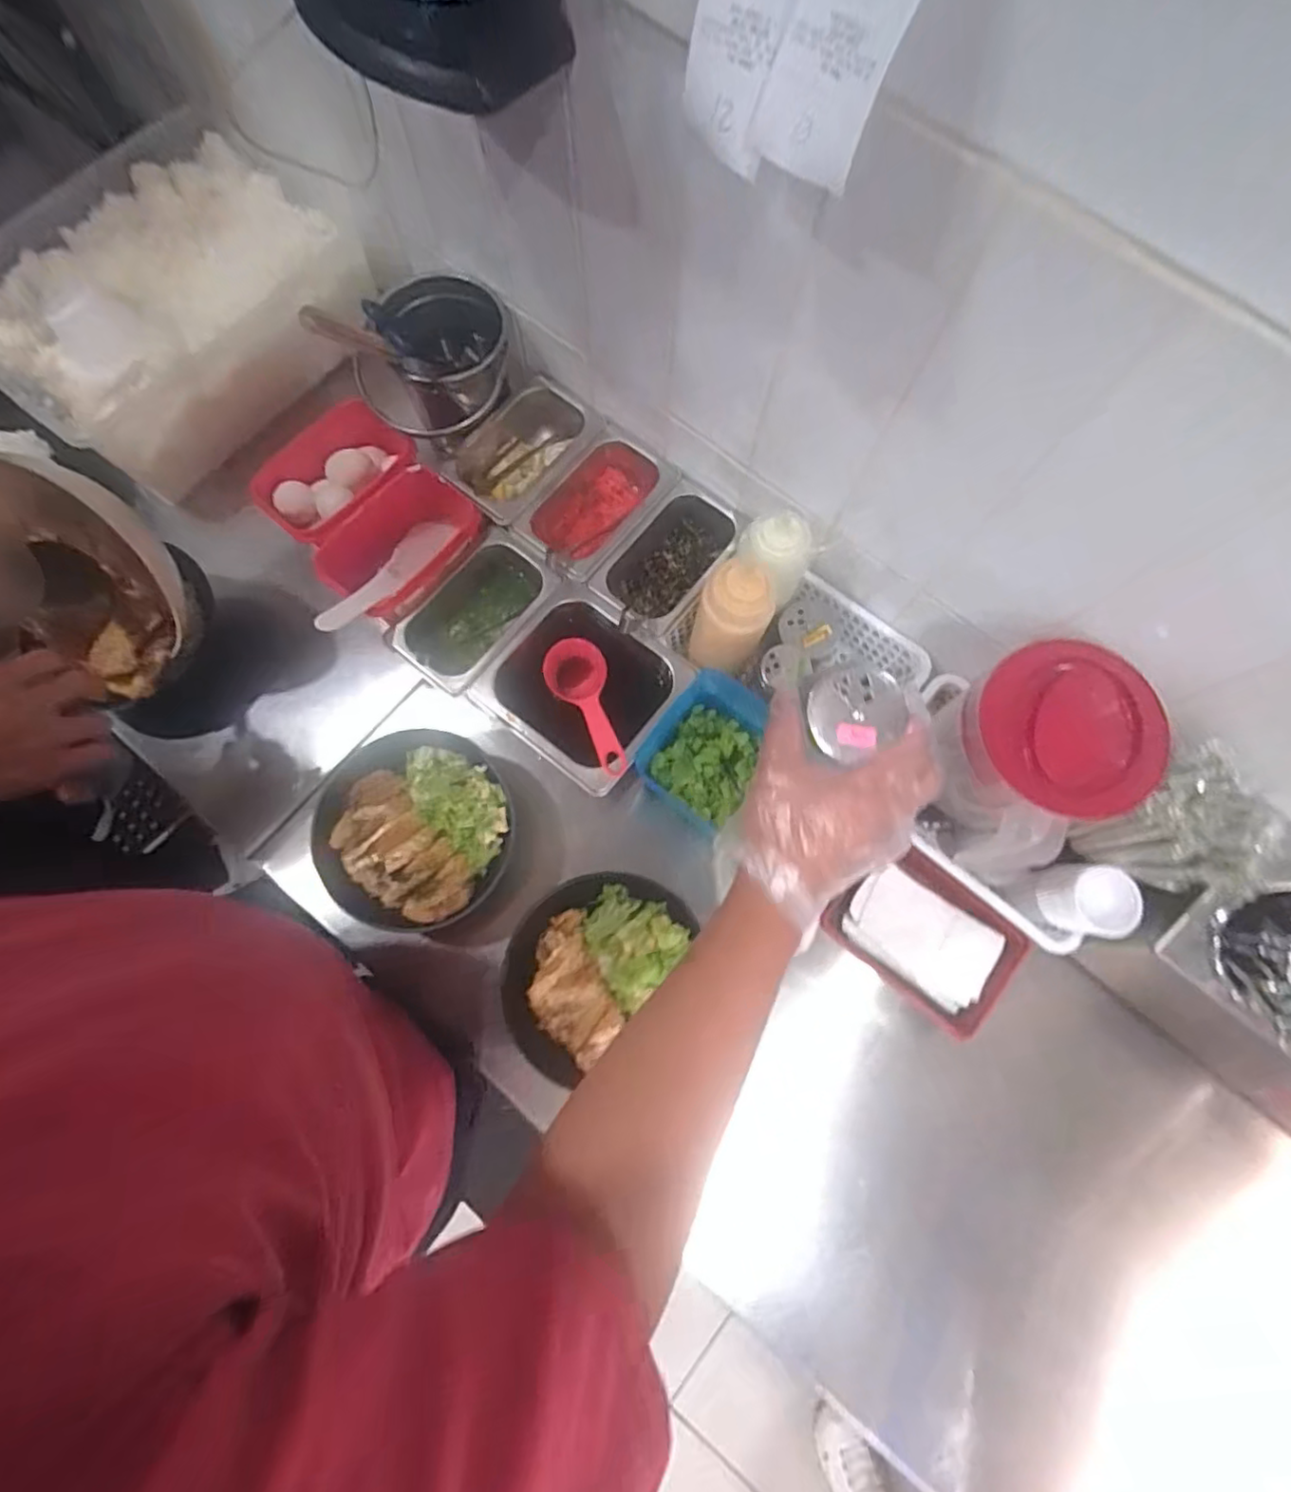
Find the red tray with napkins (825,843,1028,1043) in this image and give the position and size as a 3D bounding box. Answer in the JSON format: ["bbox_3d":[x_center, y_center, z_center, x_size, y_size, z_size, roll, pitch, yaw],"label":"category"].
[{"bbox_3d":[0.274,0.183,0.636,0.158,0.041,0.112,39,79,8],"label":"red tray with napkins"}]

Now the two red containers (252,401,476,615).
[{"bbox_3d":[-0.290,-0.244,0.697,0.219,0.061,0.170,43,80,8],"label":"two red containers"}]

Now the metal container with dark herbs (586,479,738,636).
[{"bbox_3d":[0.021,-0.192,0.705,0.098,0.076,0.173,40,80,8],"label":"metal container with dark herbs"}]

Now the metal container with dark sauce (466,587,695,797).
[{"bbox_3d":[-0.062,-0.056,0.674,0.173,0.075,0.161,37,79,7],"label":"metal container with dark sauce"}]

